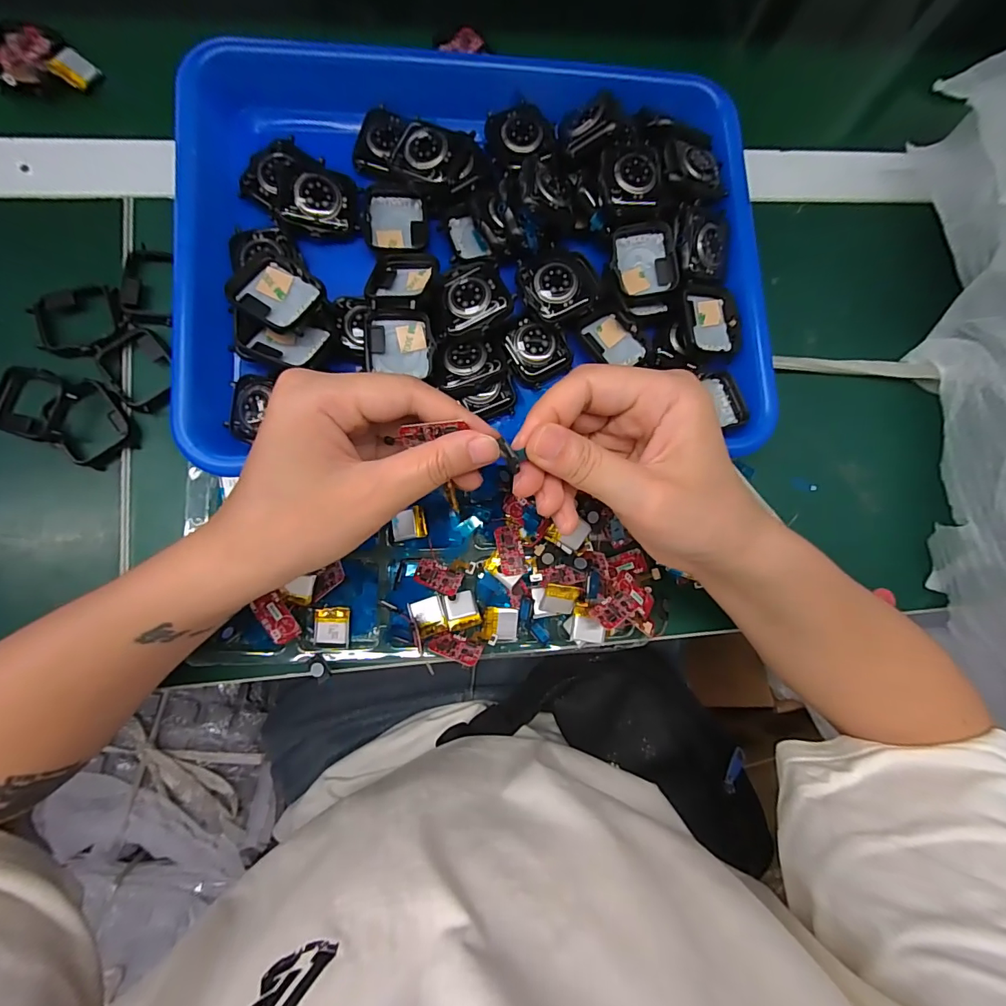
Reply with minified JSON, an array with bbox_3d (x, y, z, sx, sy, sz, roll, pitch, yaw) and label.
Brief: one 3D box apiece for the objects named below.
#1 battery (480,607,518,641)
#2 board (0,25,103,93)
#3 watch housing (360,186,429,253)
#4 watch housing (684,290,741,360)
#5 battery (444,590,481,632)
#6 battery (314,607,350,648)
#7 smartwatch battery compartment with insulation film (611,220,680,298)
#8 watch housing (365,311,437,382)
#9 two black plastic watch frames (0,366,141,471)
[{"bbox_3d":[-0.001,0.070,0.265,0.021,0.004,0.018,6,82,-5],"label":"battery"},{"bbox_3d":[-0.277,-0.268,0.275,0.052,0.011,0.033,0,82,-5],"label":"board"},{"bbox_3d":[-0.064,-0.167,0.270,0.038,0.008,0.041,-5,83,-6],"label":"watch housing"},{"bbox_3d":[0.123,-0.107,0.271,0.035,0.013,0.040,-6,83,-6],"label":"watch housing"},{"bbox_3d":[-0.023,0.061,0.260,0.018,0.009,0.020,-11,84,-7],"label":"battery"},{"bbox_3d":[-0.096,0.070,0.257,0.018,0.004,0.023,3,97,-23],"label":"battery"},{"bbox_3d":[0.083,-0.144,0.271,0.037,0.010,0.039,-12,92,3],"label":"smartwatch battery compartment with insulation film"},{"bbox_3d":[-0.057,-0.088,0.253,0.036,0.010,0.037,-3,83,-6],"label":"watch housing"},{"bbox_3d":[-0.245,-0.050,0.255,0.074,0.017,0.043,24,81,-2],"label":"two black plastic watch frames"}]

